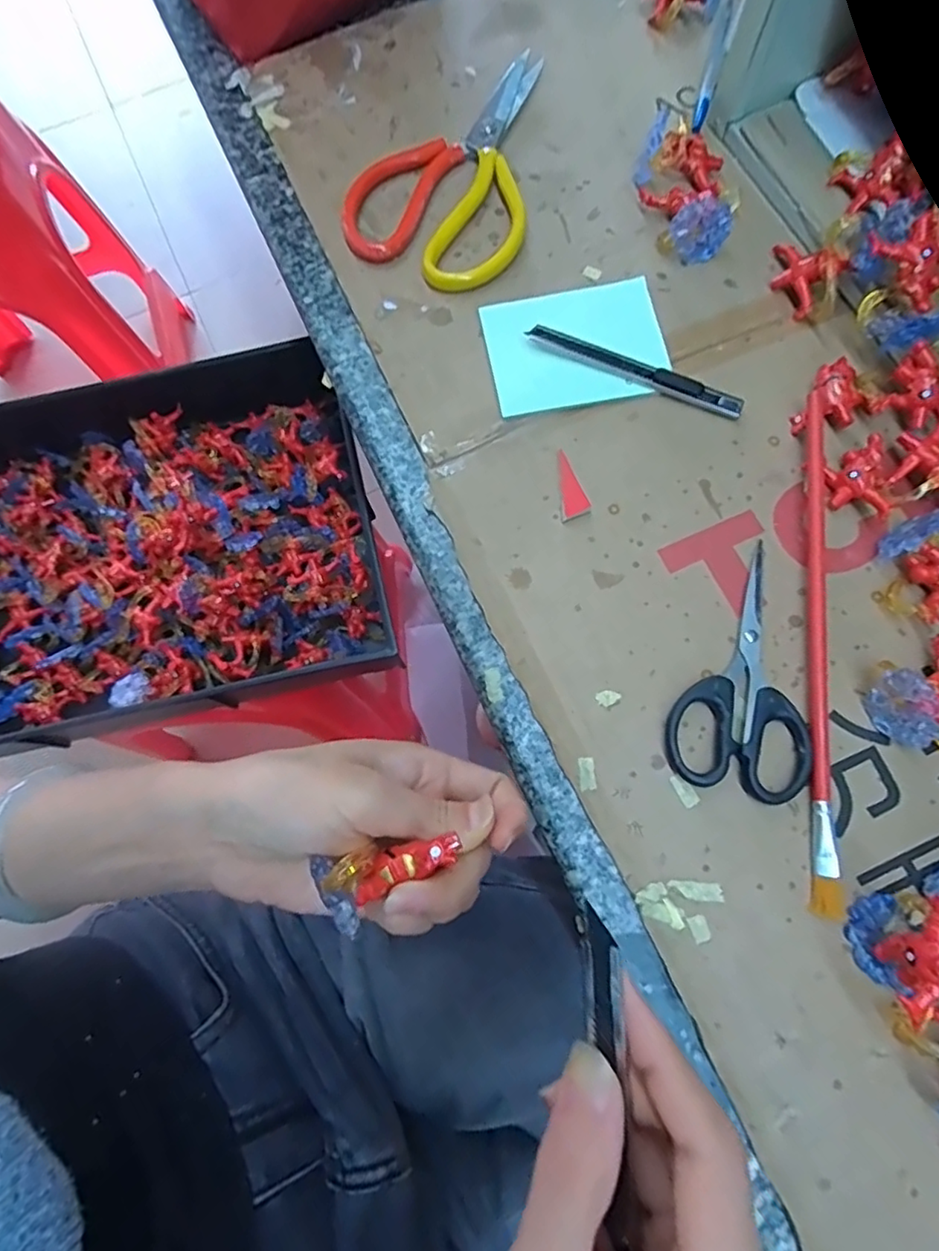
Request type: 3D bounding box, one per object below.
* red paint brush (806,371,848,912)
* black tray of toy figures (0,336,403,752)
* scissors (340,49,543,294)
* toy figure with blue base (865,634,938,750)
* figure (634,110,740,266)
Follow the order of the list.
[{"bbox_3d":[0.176,0.004,0.297,0.015,0.011,0.260,6,75,3],"label":"red paint brush"},{"bbox_3d":[-0.355,-0.055,0.543,0.527,0.085,0.314,-13,75,-2],"label":"black tray of toy figures"},{"bbox_3d":[-0.011,-0.295,0.377,0.109,0.013,0.185,13,76,5],"label":"scissors"},{"bbox_3d":[0.222,0.036,0.279,0.053,0.027,0.055,-23,76,-4],"label":"toy figure with blue base"},{"bbox_3d":[0.134,-0.265,0.359,0.051,0.027,0.086,-8,75,0],"label":"figure"}]

